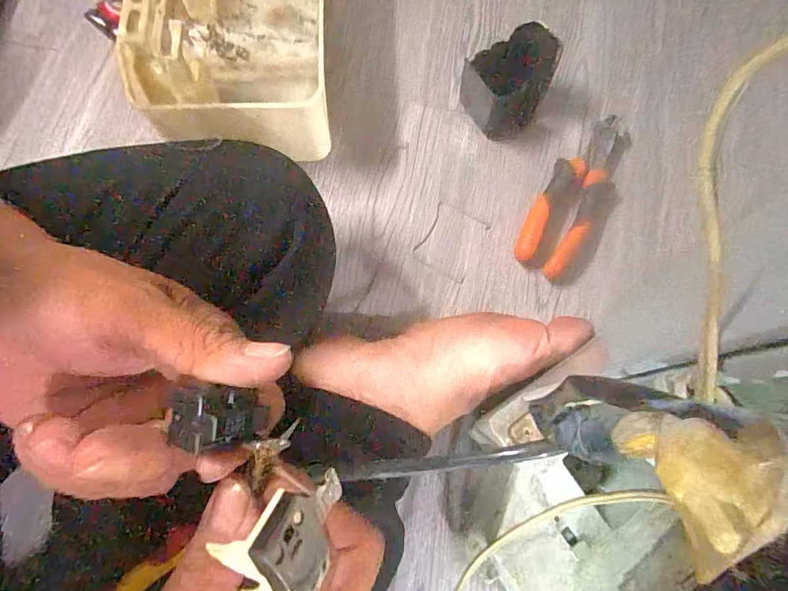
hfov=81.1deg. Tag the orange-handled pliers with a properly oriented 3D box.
[{"bbox_3d":[0.175,-0.092,0.432,0.067,0.028,0.163,28,76,8],"label":"orange-handled pliers"}]

